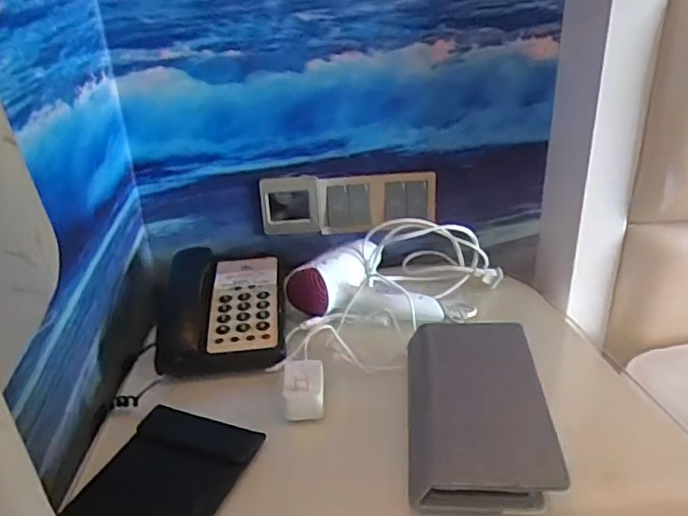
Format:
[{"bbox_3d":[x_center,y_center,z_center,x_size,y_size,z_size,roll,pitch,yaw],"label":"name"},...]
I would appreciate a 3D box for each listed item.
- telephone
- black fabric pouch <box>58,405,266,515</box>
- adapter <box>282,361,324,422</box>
[{"bbox_3d":[-0.157,0.061,0.762,0.165,0.073,0.198,-5,27,-4],"label":"telephone"},{"bbox_3d":[-0.178,0.215,0.542,0.132,0.019,0.195,9,29,23],"label":"black fabric pouch"},{"bbox_3d":[-0.043,0.142,0.639,0.043,0.038,0.059,-5,27,-3],"label":"adapter"}]

